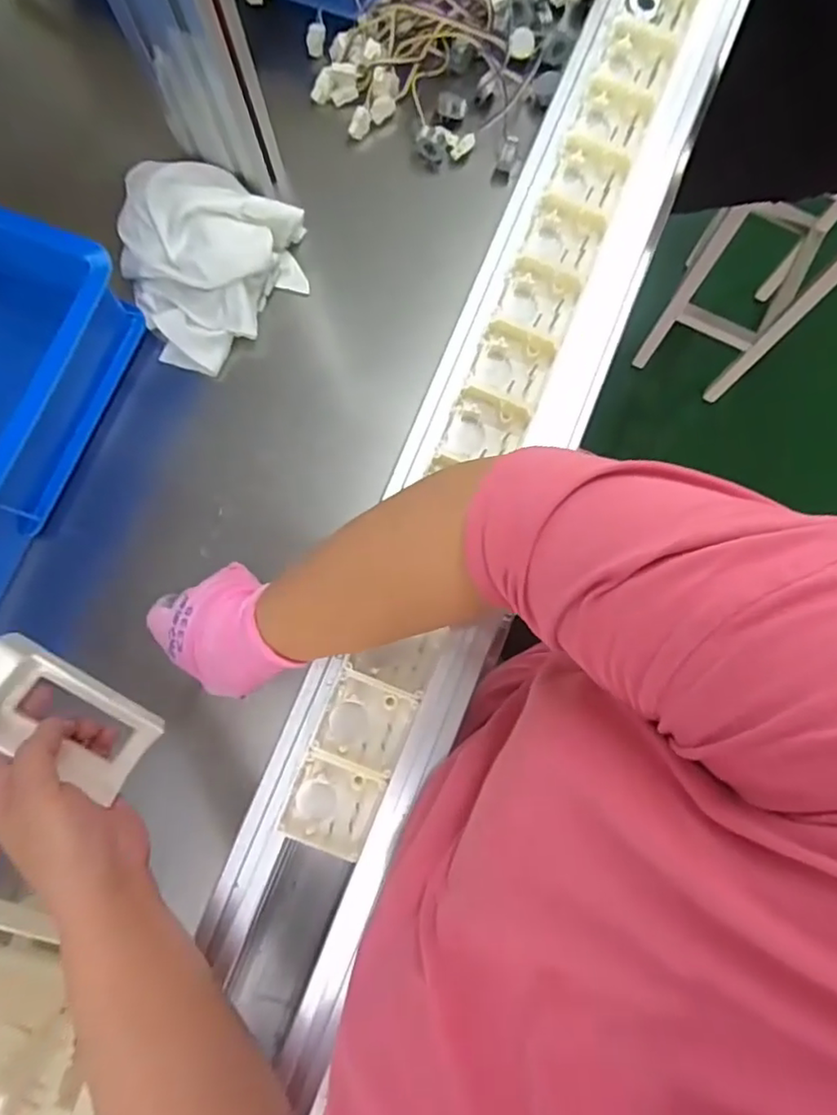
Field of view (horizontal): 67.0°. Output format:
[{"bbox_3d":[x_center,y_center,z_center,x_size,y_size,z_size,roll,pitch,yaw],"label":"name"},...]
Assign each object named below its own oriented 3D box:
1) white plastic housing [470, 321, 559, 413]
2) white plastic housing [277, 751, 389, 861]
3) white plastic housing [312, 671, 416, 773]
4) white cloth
[{"bbox_3d":[0.062,-0.126,0.423,0.047,0.018,0.049,20,81,4],"label":"white plastic housing"},{"bbox_3d":[-0.051,0.149,0.379,0.050,0.015,0.051,22,81,5],"label":"white plastic housing"},{"bbox_3d":[-0.032,0.102,0.387,0.048,0.012,0.049,22,81,4],"label":"white plastic housing"},{"bbox_3d":[-0.198,-0.267,0.553,0.167,0.055,0.170,33,82,6],"label":"white cloth"}]

